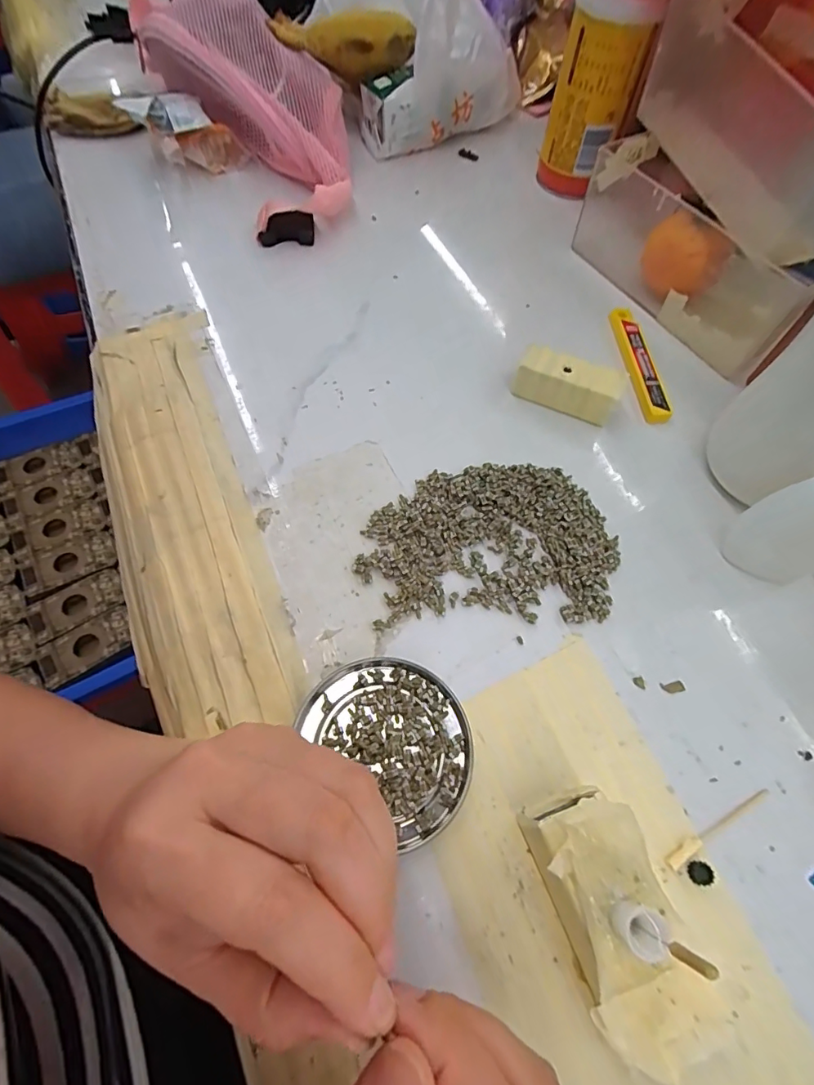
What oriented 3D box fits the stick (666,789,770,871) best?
[{"bbox_3d":[0.137,0.124,0.218,0.059,0.004,0.006,-25,66,-14],"label":"stick"}]

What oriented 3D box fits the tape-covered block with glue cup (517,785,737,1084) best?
[{"bbox_3d":[0.074,0.138,0.184,0.044,0.047,0.083,-19,64,-11],"label":"tape-covered block with glue cup"}]

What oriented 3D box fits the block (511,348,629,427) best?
[{"bbox_3d":[0.103,-0.100,0.320,0.064,0.031,0.025,23,64,10],"label":"block"}]

